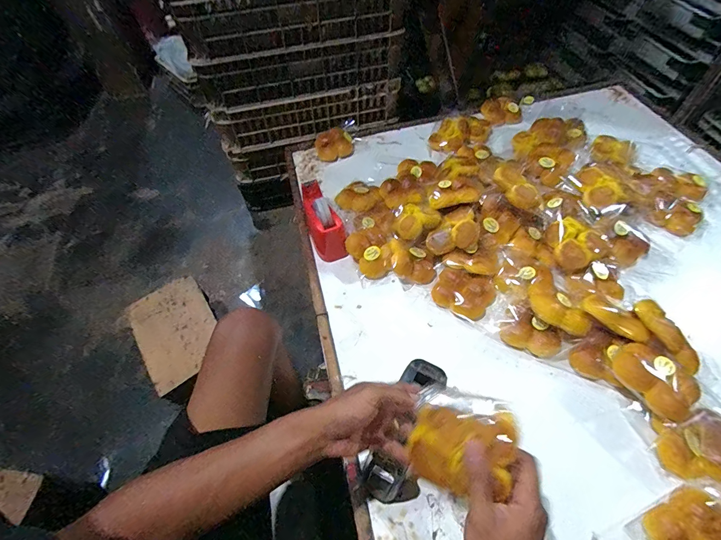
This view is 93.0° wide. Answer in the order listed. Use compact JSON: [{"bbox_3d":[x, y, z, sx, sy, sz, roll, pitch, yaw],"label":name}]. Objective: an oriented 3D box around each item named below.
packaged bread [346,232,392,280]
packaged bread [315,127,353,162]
[{"bbox_3d":[0.021,-0.039,0.805,0.077,0.059,0.119,-34,60,-20],"label":"packaged bread"},{"bbox_3d":[-0.086,-0.399,1.090,0.115,0.061,0.096,-17,56,-10],"label":"packaged bread"}]

